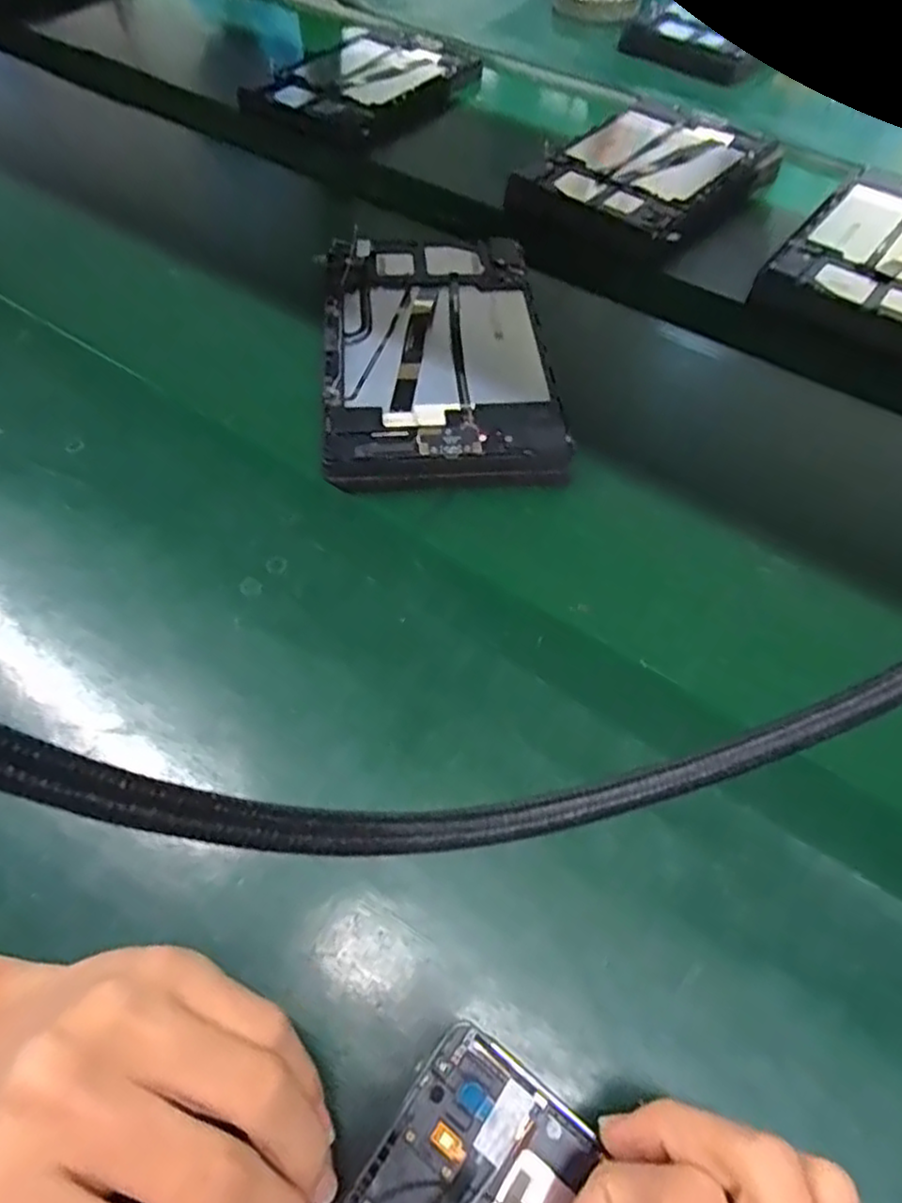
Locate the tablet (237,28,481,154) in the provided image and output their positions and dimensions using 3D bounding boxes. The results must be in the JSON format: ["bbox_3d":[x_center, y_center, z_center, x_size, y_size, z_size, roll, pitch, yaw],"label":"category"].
[{"bbox_3d":[-0.097,-0.565,0.736,0.159,0.032,0.234,31,65,12],"label":"tablet"}]

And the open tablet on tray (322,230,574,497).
[{"bbox_3d":[-0.012,-0.175,0.475,0.148,0.031,0.242,-4,57,-5],"label":"open tablet on tray"}]

